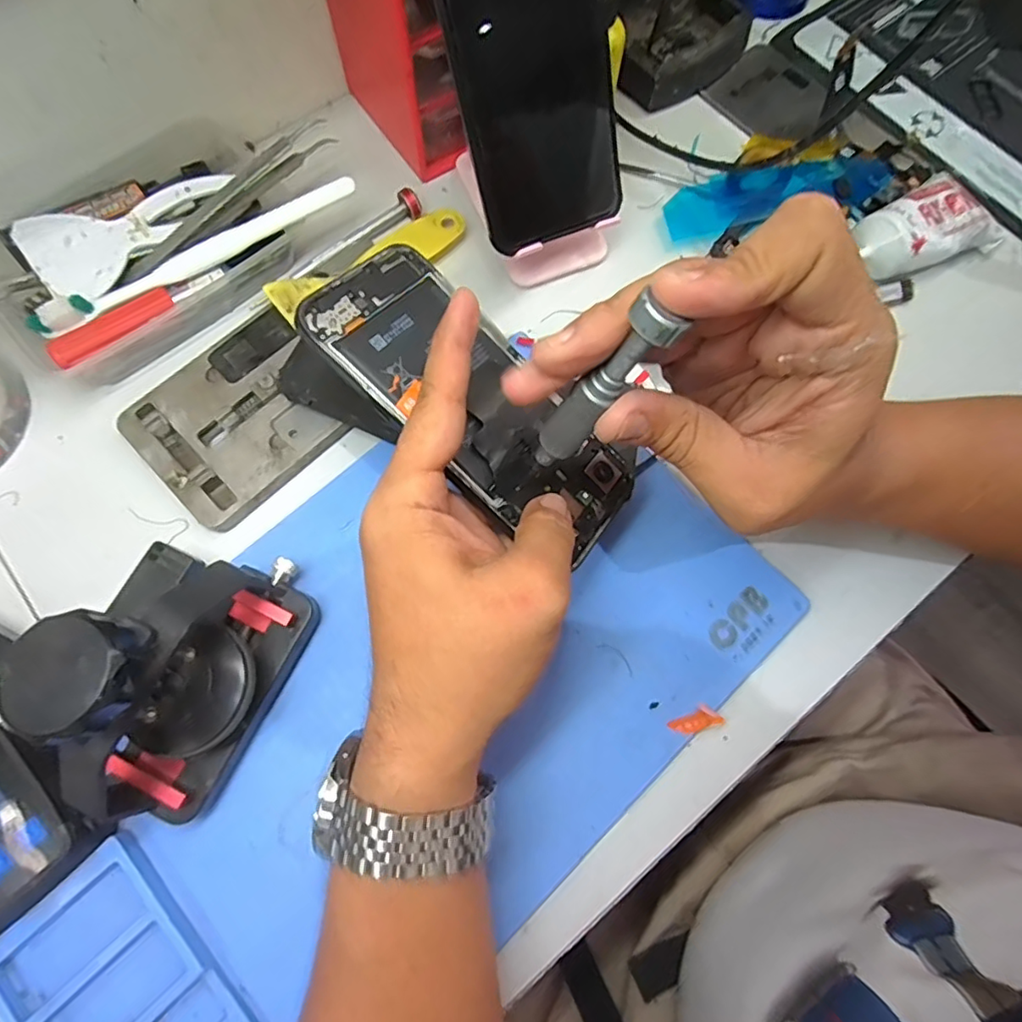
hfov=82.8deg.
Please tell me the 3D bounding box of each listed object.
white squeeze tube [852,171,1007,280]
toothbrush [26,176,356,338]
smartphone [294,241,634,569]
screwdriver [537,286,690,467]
[{"bbox_3d":[0.257,-0.174,0.357,0.102,0.032,0.057,-34,77,-10],"label":"white squeeze tube"},{"bbox_3d":[-0.173,-0.143,0.322,0.183,0.017,0.016,-30,77,-9],"label":"toothbrush"},{"bbox_3d":[-0.014,-0.048,0.259,0.159,0.005,0.074,44,58,-6],"label":"smartphone"},{"bbox_3d":[0.030,-0.040,0.194,0.014,0.079,0.013,-13,72,-28],"label":"screwdriver"}]

